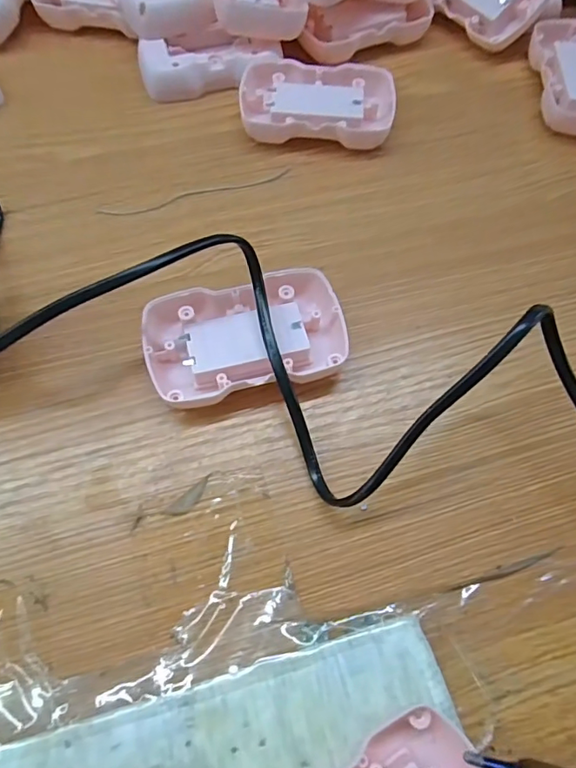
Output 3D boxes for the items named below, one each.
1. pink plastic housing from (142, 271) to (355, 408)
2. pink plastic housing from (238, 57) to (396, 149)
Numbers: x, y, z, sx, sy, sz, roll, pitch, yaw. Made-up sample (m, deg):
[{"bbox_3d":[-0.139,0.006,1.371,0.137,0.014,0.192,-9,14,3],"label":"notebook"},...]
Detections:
[{"bbox_3d":[-0.017,-0.021,0.231,0.090,0.020,0.054,-15,68,-8],"label":"pink plastic housing"},{"bbox_3d":[0.017,-0.163,0.297,0.087,0.016,0.057,1,67,-2],"label":"pink plastic housing"}]

